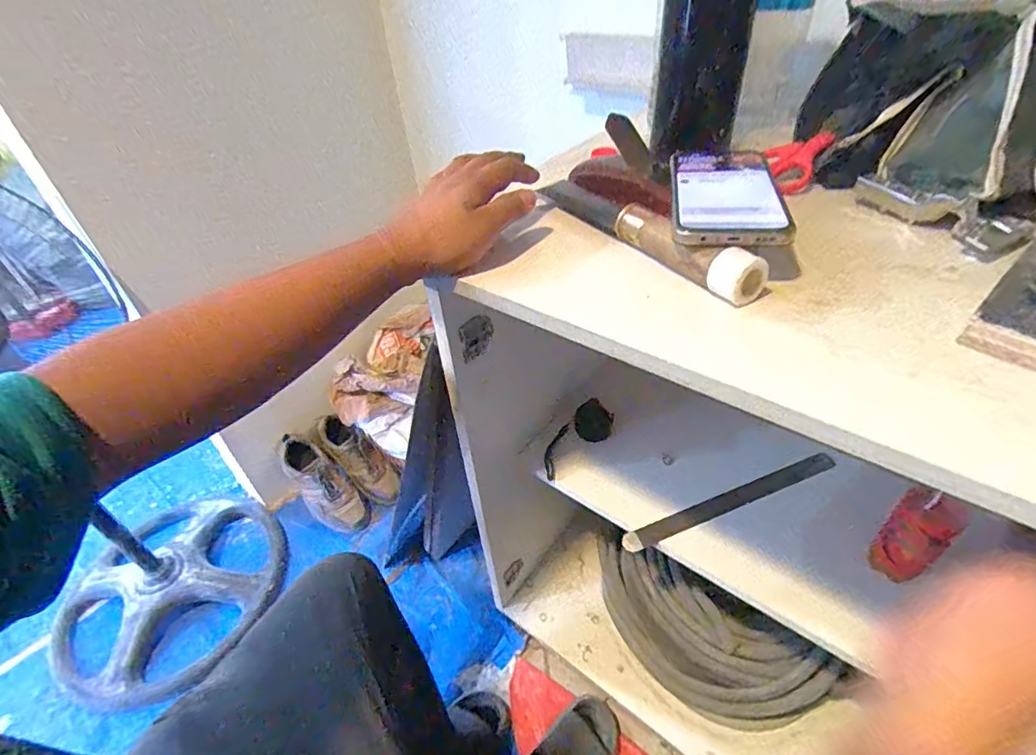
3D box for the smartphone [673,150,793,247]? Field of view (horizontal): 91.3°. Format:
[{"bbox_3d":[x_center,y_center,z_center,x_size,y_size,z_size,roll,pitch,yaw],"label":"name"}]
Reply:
[{"bbox_3d":[0.165,-0.150,0.406,0.077,0.011,0.164,5,42,12],"label":"smartphone"}]

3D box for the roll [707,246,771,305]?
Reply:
[{"bbox_3d":[0.156,-0.073,0.351,0.040,0.034,0.024,-19,43,-15],"label":"roll"}]

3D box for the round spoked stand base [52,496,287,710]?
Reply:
[{"bbox_3d":[-0.805,0.450,1.153,0.495,0.132,0.489,-3,41,3],"label":"round spoked stand base"}]

